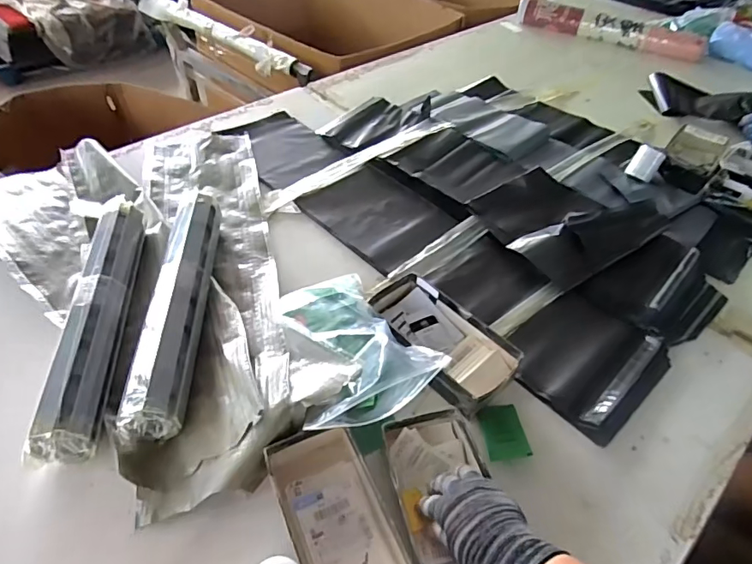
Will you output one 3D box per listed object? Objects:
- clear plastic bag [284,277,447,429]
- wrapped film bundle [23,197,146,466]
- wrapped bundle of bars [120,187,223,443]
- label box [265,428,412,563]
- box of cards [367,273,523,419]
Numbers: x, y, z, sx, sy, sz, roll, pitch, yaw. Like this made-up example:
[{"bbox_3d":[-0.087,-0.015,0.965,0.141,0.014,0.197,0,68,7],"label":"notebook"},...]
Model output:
[{"bbox_3d":[-0.053,0.084,0.696,0.191,0.090,0.262,-21,52,-23],"label":"clear plastic bag"},{"bbox_3d":[-0.408,0.037,0.727,0.084,0.072,0.460,-3,48,-7],"label":"wrapped film bundle"},{"bbox_3d":[-0.300,0.015,0.759,0.076,0.076,0.493,-2,47,-7],"label":"wrapped bundle of bars"},{"bbox_3d":[-0.041,0.271,0.552,0.115,0.041,0.223,-18,51,-20],"label":"label box"},{"bbox_3d":[0.091,0.085,0.734,0.130,0.048,0.245,-30,56,-28],"label":"box of cards"}]

